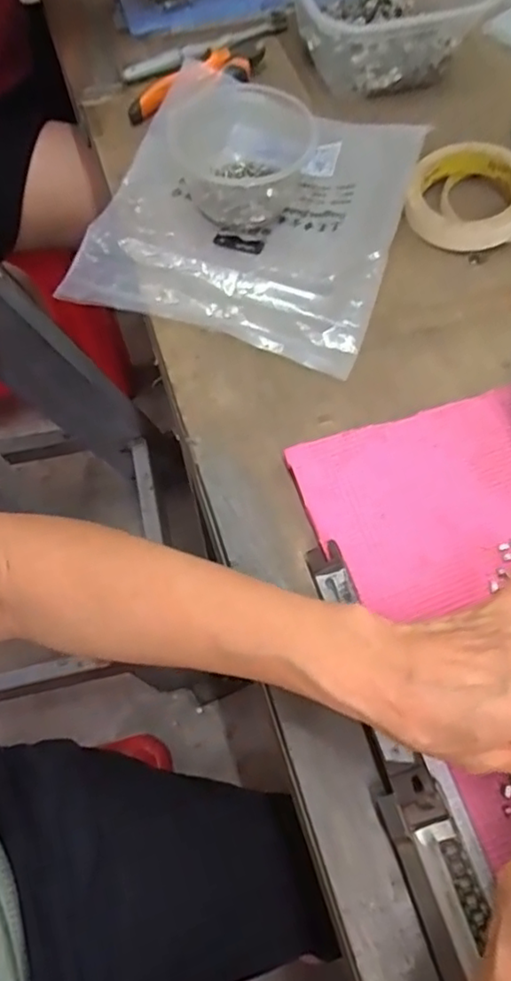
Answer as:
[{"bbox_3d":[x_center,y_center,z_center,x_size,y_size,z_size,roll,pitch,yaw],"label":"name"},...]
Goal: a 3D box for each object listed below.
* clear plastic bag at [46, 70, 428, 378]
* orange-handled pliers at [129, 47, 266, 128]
[{"bbox_3d":[0.000,-0.236,0.520,0.237,0.032,0.258,19,67,11],"label":"clear plastic bag"},{"bbox_3d":[-0.055,-0.382,0.594,0.144,0.024,0.044,-34,68,-13],"label":"orange-handled pliers"}]

